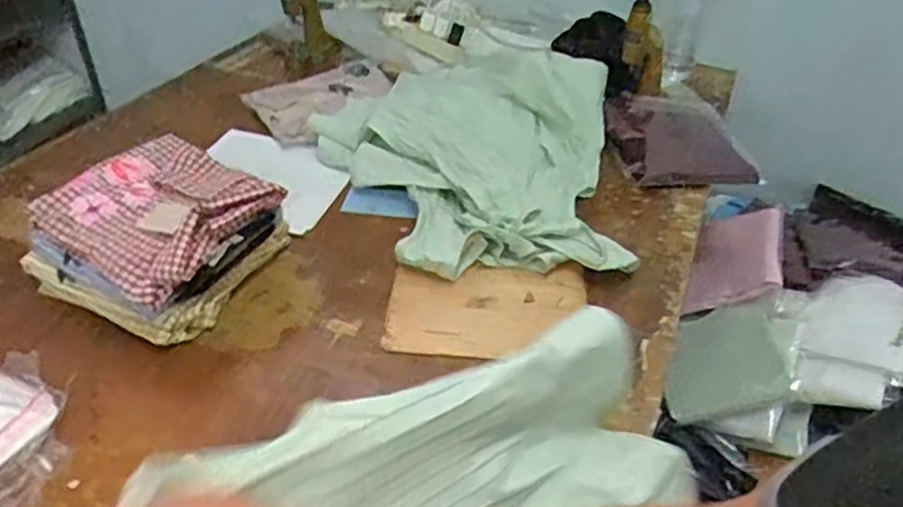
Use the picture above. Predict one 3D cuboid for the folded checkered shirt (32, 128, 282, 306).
[{"bbox_3d":[-0.411,-0.064,0.969,0.265,0.056,0.251,24,43,26],"label":"folded checkered shirt"}]

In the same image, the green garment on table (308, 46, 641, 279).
[{"bbox_3d":[0.021,-0.228,1.285,0.546,0.116,0.722,3,38,2],"label":"green garment on table"}]

